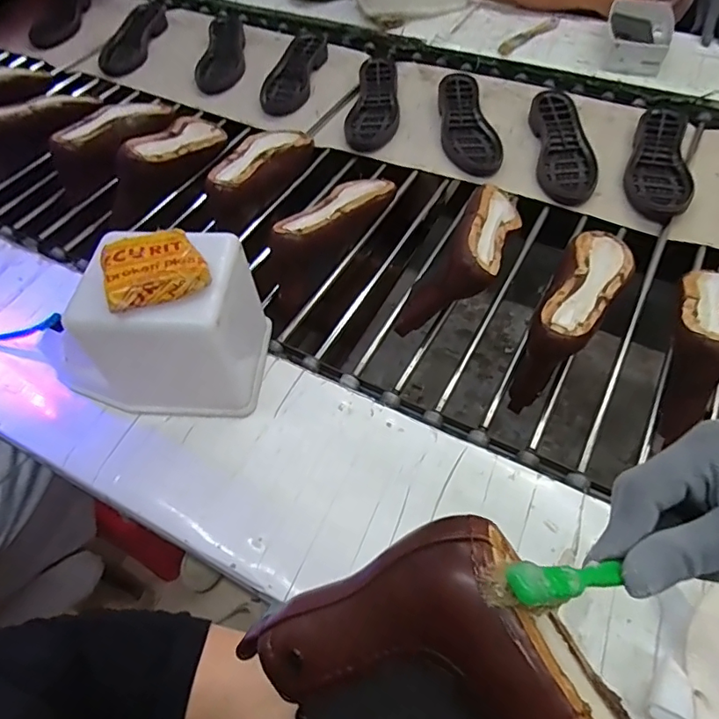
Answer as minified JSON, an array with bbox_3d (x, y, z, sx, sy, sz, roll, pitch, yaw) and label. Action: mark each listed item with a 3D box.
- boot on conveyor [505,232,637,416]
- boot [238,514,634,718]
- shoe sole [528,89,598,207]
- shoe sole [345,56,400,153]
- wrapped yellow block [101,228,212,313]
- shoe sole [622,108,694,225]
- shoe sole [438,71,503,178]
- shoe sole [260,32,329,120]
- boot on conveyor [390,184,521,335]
[{"bbox_3d":[0.291,-0.069,0.680,0.080,0.135,0.280,26,63,20],"label":"boot on conveyor"},{"bbox_3d":[0.069,0.182,0.246,0.131,0.088,0.214,-38,77,21],"label":"boot"},{"bbox_3d":[0.355,-0.377,0.891,0.090,0.028,0.274,2,58,6],"label":"shoe sole"},{"bbox_3d":[0.031,-0.505,1.003,0.095,0.022,0.280,3,58,7],"label":"shoe sole"},{"bbox_3d":[-0.195,-0.091,0.482,0.089,0.016,0.088,-21,58,-11],"label":"wrapped yellow block"},{"bbox_3d":[0.501,-0.334,0.853,0.092,0.023,0.254,14,60,13],"label":"shoe sole"},{"bbox_3d":[0.193,-0.439,0.941,0.089,0.027,0.269,-7,57,0],"label":"shoe sole"},{"bbox_3d":[-0.137,-0.622,1.089,0.096,0.029,0.294,9,59,11],"label":"shoe sole"},{"bbox_3d":[0.148,-0.147,0.707,0.107,0.123,0.255,19,61,16],"label":"boot on conveyor"}]

